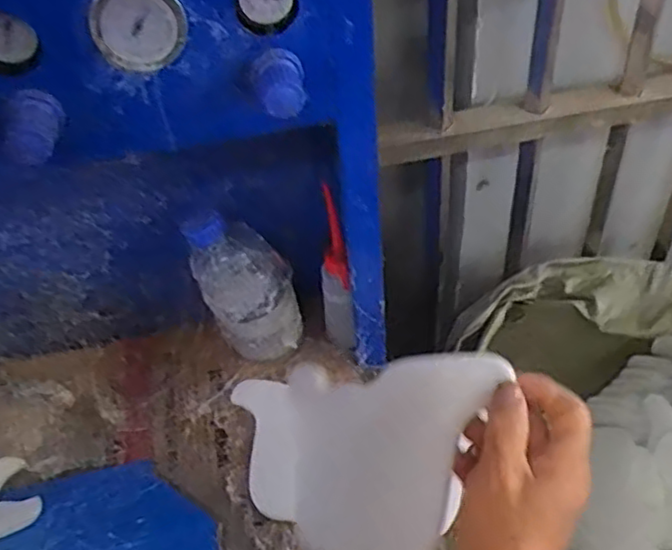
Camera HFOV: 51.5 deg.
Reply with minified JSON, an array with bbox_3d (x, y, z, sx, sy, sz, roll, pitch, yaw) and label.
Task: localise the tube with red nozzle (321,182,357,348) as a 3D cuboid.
[{"bbox_3d":[-0.001,0.004,0.678,0.028,0.185,0.050,-7,46,-2],"label":"tube with red nozzle"}]

